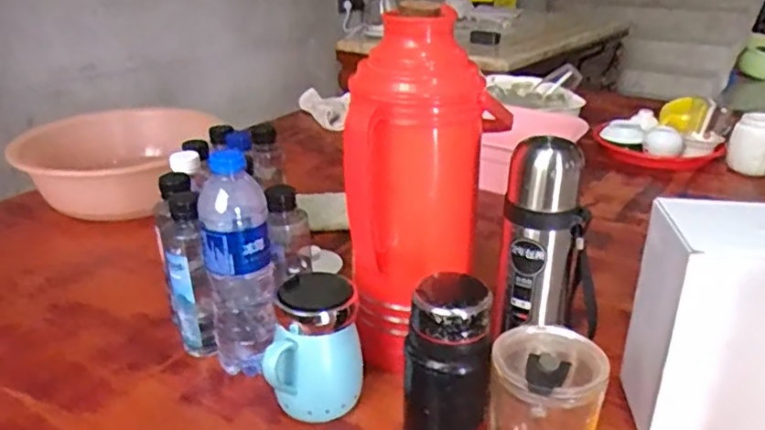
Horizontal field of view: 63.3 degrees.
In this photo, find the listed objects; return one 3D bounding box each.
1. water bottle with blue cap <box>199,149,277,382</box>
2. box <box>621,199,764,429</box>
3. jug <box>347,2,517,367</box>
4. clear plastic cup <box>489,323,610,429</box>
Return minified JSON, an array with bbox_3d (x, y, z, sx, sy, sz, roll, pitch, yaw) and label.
[{"bbox_3d":[-0.140,0.053,0.609,0.060,0.231,0.056,-6,24,-14],"label":"water bottle with blue cap"},{"bbox_3d":[0.281,0.098,0.530,0.111,0.205,0.098,4,24,8],"label":"box"},{"bbox_3d":[0.040,-0.008,0.610,0.134,0.344,0.131,1,25,4],"label":"jug"},{"bbox_3d":[0.131,0.161,0.502,0.080,0.116,0.081,0,23,0],"label":"clear plastic cup"}]

